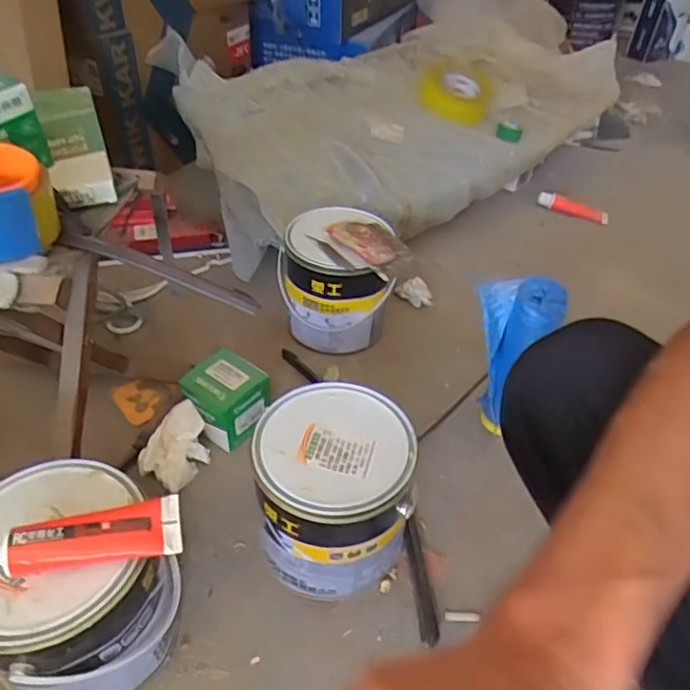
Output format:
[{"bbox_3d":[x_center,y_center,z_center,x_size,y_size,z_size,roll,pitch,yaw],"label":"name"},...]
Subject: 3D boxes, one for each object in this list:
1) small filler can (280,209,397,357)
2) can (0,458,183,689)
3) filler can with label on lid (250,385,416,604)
[{"bbox_3d":[-0.017,-0.093,0.843,0.154,0.168,0.142,6,42,2],"label":"small filler can"},{"bbox_3d":[-0.230,0.210,0.489,0.154,0.189,0.151,3,43,-2],"label":"can"},{"bbox_3d":[-0.013,0.153,0.589,0.144,0.168,0.146,2,42,-2],"label":"filler can with label on lid"}]

